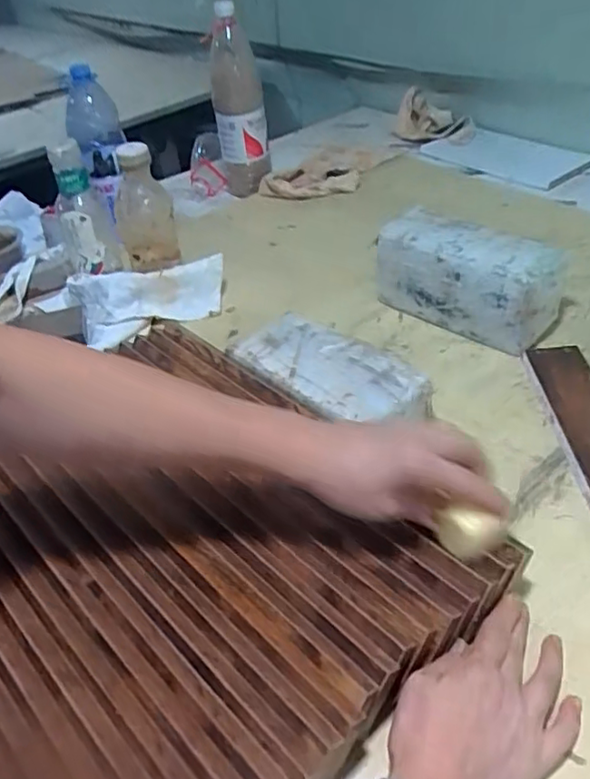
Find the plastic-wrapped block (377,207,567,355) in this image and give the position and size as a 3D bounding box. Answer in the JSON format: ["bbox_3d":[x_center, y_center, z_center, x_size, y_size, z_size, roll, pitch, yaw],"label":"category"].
[{"bbox_3d":[0.201,-0.140,0.753,0.221,0.100,0.092,27,50,34],"label":"plastic-wrapped block"}]

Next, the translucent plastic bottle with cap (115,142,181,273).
[{"bbox_3d":[-0.191,-0.224,0.791,0.071,0.149,0.055,-13,40,-8],"label":"translucent plastic bottle with cap"}]

